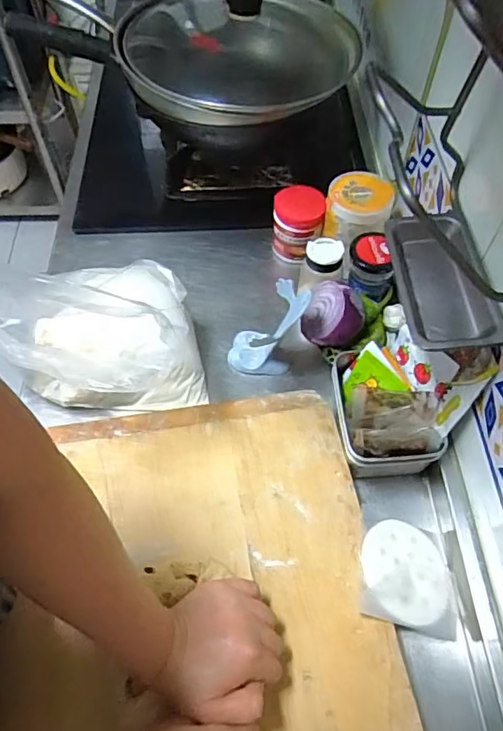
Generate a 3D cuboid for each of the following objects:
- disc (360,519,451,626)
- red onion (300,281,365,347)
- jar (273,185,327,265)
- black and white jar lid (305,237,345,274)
[{"bbox_3d":[0.154,0.202,0.522,0.094,0.007,0.101,16,47,-18],"label":"disc"},{"bbox_3d":[0.097,-0.059,0.618,0.067,0.047,0.061,0,58,0],"label":"red onion"},{"bbox_3d":[0.065,-0.197,0.748,0.069,0.096,0.063,0,58,0],"label":"jar"},{"bbox_3d":[0.092,-0.140,0.658,0.046,0.025,0.041,13,59,8],"label":"black and white jar lid"}]

